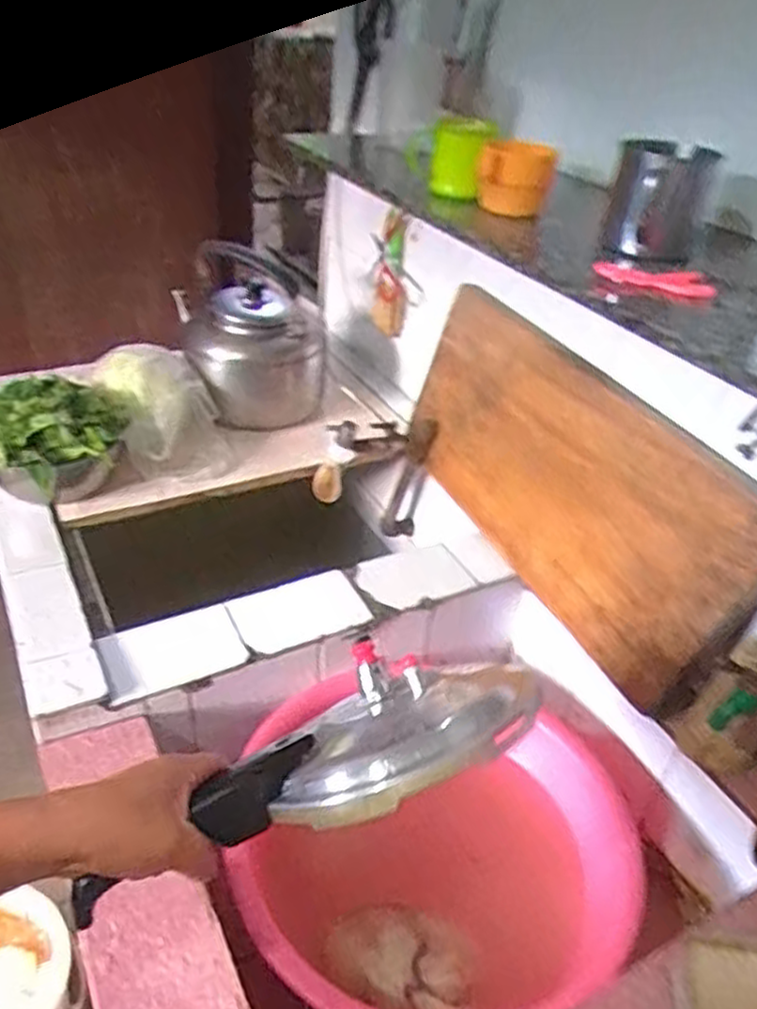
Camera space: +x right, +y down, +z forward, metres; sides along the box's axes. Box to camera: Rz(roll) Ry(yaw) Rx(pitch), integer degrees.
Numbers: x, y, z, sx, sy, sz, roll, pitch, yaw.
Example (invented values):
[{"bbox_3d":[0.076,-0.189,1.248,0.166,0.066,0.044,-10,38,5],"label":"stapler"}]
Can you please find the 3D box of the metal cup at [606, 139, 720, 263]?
[{"bbox_3d":[0.257,-0.277,0.682,0.090,0.093,0.092,16,36,15],"label":"metal cup"}]

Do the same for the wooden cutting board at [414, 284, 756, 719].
[{"bbox_3d":[0.218,-0.040,0.932,0.046,0.271,0.569,1,34,-35],"label":"wooden cutting board"}]

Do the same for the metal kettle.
[{"bbox_3d":[-0.213,-0.282,1.206,0.195,0.257,0.228,-13,39,-25],"label":"metal kettle"}]

